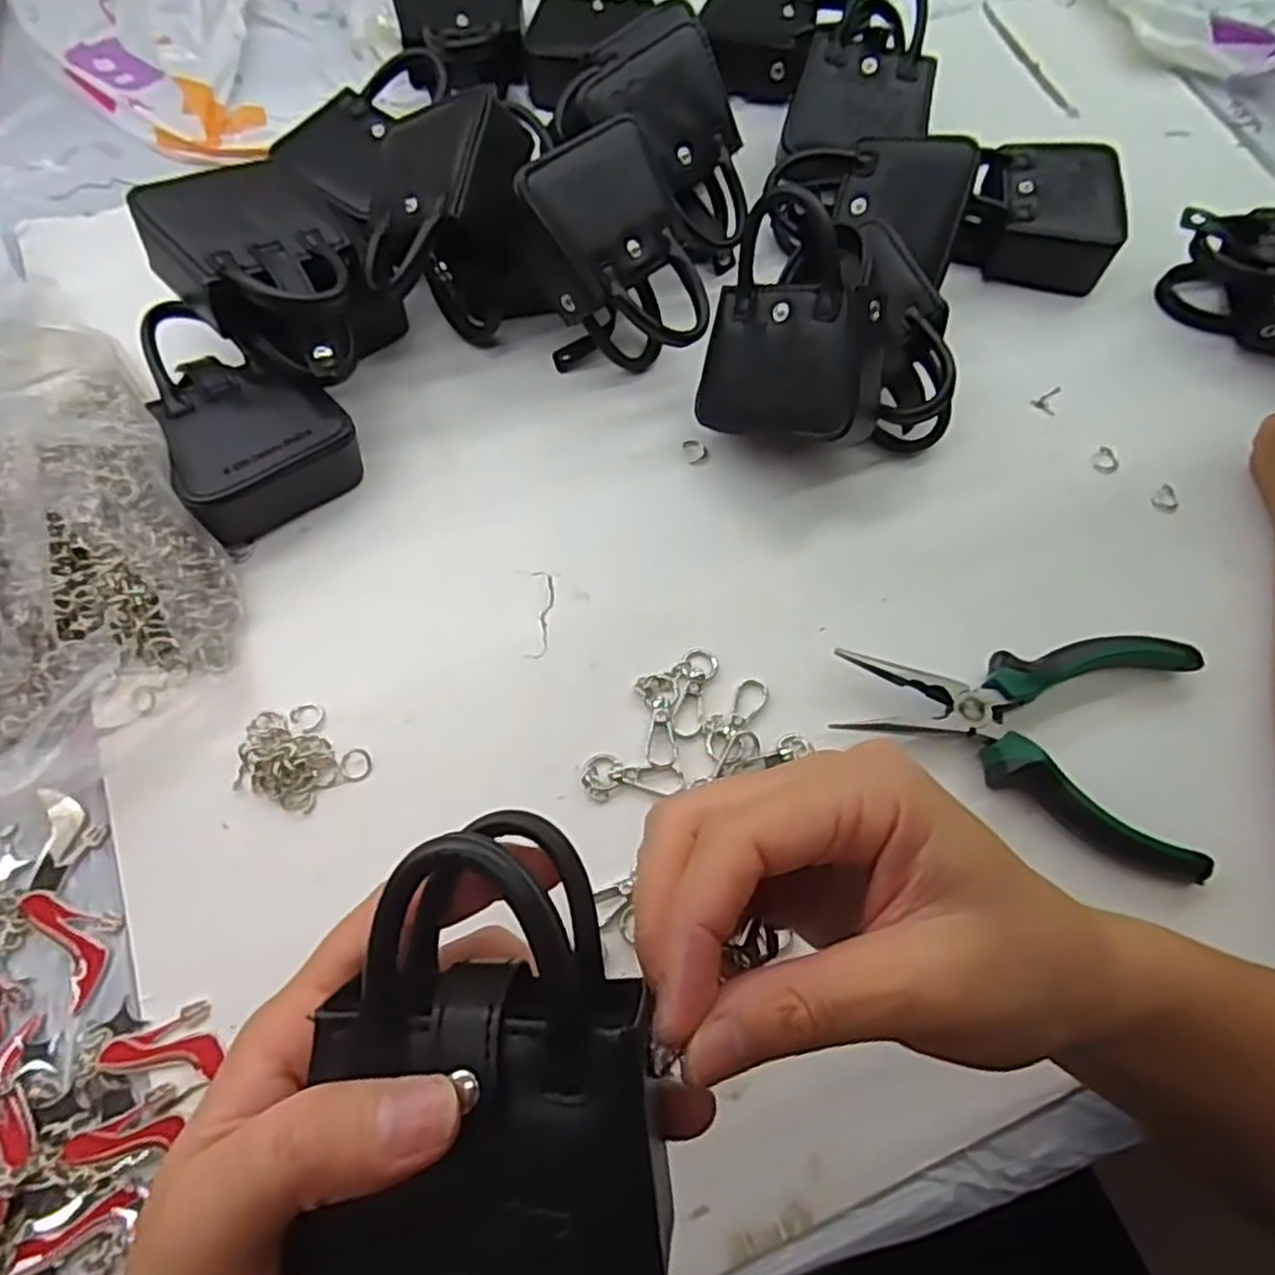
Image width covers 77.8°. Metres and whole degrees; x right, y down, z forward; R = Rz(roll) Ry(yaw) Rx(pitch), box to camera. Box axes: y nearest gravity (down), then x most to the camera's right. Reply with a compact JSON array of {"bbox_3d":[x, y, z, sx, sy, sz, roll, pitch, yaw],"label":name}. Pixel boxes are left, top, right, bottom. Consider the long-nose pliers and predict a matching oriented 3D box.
[{"bbox_3d":[0.159,0.035,0.329,0.147,0.025,0.095,14,69,3],"label":"long-nose pliers"}]

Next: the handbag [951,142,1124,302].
[{"bbox_3d":[0.219,-0.232,0.429,0.072,0.034,0.077,12,69,2],"label":"handbag"}]

